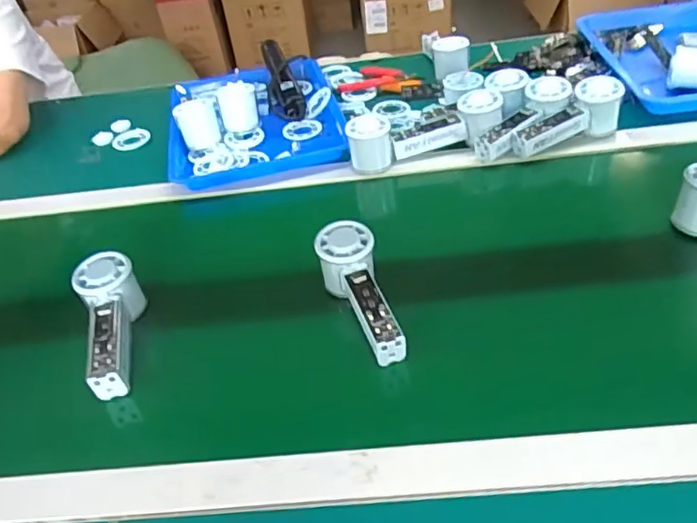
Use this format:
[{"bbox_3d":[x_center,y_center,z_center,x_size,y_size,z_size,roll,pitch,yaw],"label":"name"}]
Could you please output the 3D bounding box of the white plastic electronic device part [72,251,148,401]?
[{"bbox_3d":[-0.235,0.063,0.584,0.052,0.052,0.156,-13,53,-6],"label":"white plastic electronic device part"}]

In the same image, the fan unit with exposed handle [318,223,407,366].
[{"bbox_3d":[0.014,0.031,0.571,0.057,0.053,0.161,-16,54,-10],"label":"fan unit with exposed handle"}]

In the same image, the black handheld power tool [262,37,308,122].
[{"bbox_3d":[-0.109,-0.303,0.977,0.058,0.053,0.236,-12,40,-4],"label":"black handheld power tool"}]

